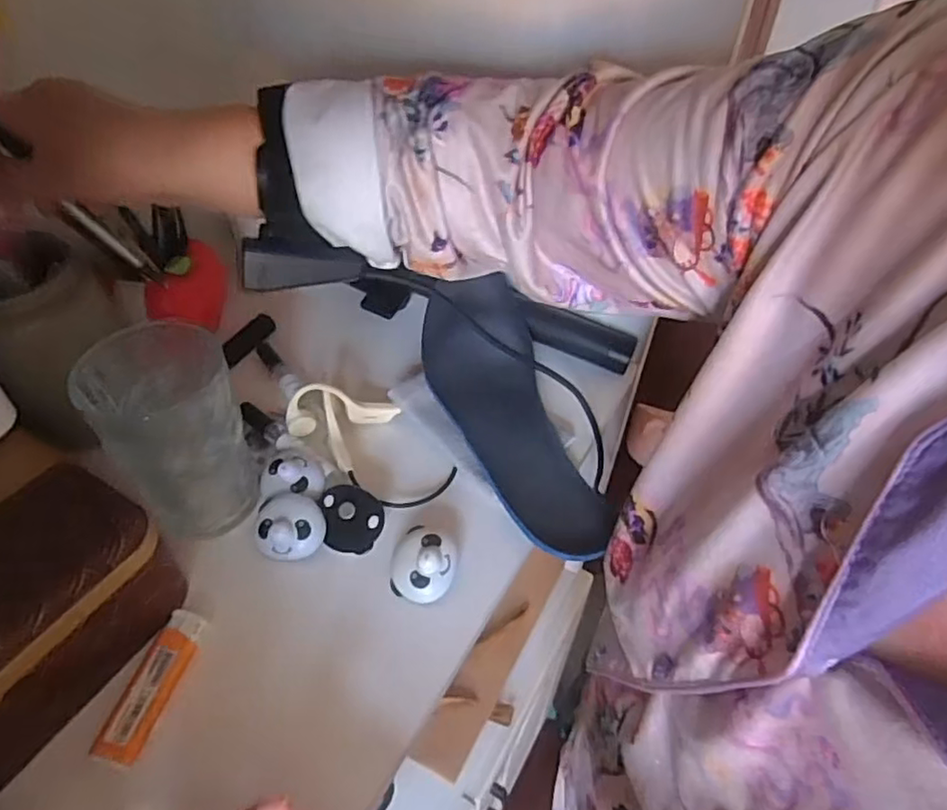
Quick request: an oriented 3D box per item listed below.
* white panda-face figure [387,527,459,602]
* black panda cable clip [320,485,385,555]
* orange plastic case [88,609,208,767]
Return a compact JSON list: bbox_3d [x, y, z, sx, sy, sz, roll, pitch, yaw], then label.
[{"bbox_3d":[-0.030,0.097,0.391,0.042,0.023,0.043,0,46,0],"label":"white panda-face figure"},{"bbox_3d":[-0.078,0.072,0.405,0.038,0.015,0.044,-12,71,4],"label":"black panda cable clip"},{"bbox_3d":[-0.172,0.149,0.341,0.024,0.010,0.078,11,47,10],"label":"orange plastic case"}]

